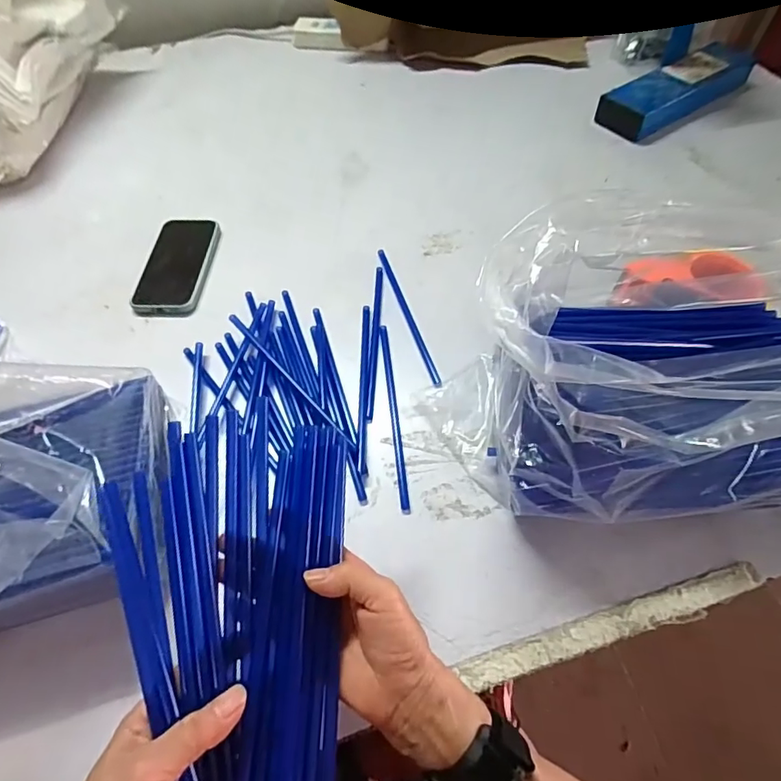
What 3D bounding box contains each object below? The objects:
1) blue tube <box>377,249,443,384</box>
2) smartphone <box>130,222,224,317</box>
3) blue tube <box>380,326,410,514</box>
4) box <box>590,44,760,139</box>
[{"bbox_3d":[0.020,-0.092,0.594,0.011,0.005,0.218,-14,58,-9],"label":"blue tube"},{"bbox_3d":[-0.269,-0.162,0.641,0.082,0.011,0.161,0,57,0],"label":"smartphone"},{"bbox_3d":[0.004,0.019,0.523,0.008,0.004,0.219,-5,57,-3],"label":"blue tube"},{"bbox_3d":[0.478,-0.497,0.826,0.306,0.053,0.090,-31,62,-18],"label":"box"}]

